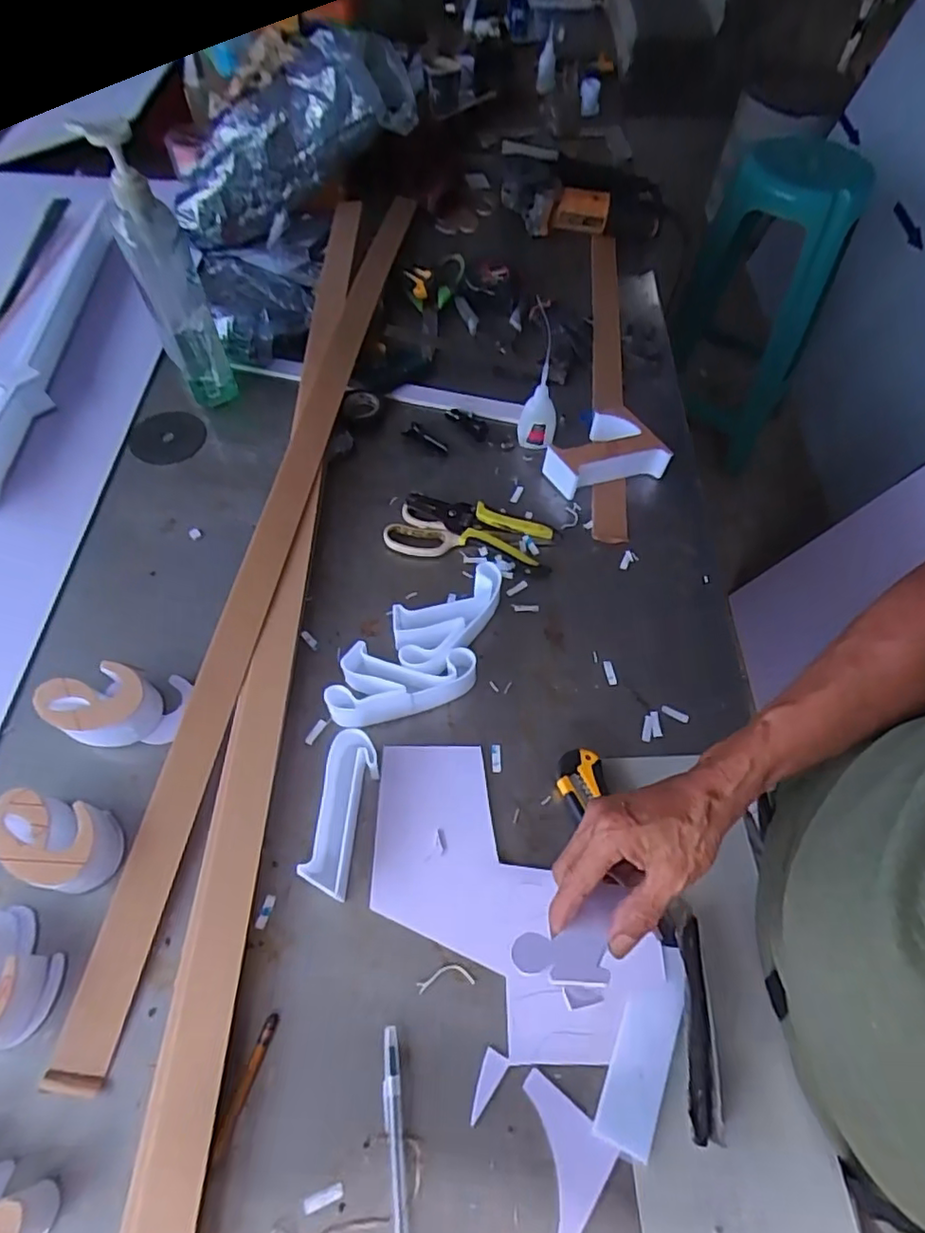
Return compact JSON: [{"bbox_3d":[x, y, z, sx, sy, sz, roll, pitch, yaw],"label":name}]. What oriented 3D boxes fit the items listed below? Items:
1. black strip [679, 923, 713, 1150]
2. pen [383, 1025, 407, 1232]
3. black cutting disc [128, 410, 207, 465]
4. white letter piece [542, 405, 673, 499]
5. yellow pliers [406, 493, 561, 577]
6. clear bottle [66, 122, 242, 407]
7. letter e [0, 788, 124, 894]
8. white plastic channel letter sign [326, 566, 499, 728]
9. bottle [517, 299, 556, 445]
[{"bbox_3d":[0.168,0.294,0.438,0.019,0.012,0.133,7,59,2],"label":"black strip"},{"bbox_3d":[-0.045,0.362,0.402,0.012,0.006,0.149,-4,59,-4],"label":"pen"},{"bbox_3d":[-0.362,-0.221,0.747,0.086,0.007,0.090,1,59,-2],"label":"black cutting disc"},{"bbox_3d":[0.164,-0.197,0.722,0.136,0.048,0.084,-15,60,-11],"label":"white letter piece"},{"bbox_3d":[0.021,-0.101,0.675,0.169,0.025,0.059,20,60,10],"label":"yellow pliers"},{"bbox_3d":[-0.314,-0.348,0.670,0.066,0.269,0.062,-23,64,-16],"label":"clear bottle"},{"bbox_3d":[-0.325,0.179,0.482,0.087,0.048,0.062,13,59,6],"label":"letter e"},{"bbox_3d":[-0.031,0.033,0.583,0.096,0.044,0.204,35,64,18],"label":"white plastic channel letter sign"},{"bbox_3d":[0.093,-0.267,0.700,0.048,0.158,0.044,3,59,0],"label":"bottle"}]

